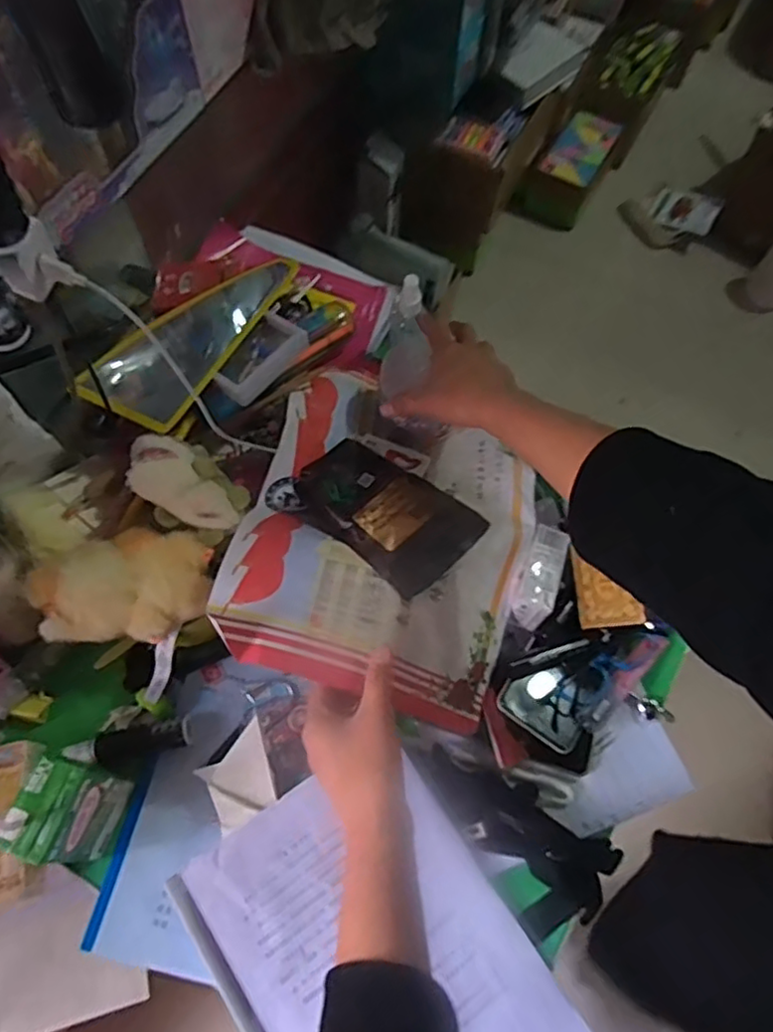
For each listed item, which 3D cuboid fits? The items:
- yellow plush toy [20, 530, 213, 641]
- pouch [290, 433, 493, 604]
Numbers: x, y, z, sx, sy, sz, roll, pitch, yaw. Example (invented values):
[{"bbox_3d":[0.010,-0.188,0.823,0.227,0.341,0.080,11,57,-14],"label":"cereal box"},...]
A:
[{"bbox_3d":[-0.224,0.056,0.536,0.147,0.044,0.094,-2,66,-3],"label":"yellow plush toy"},{"bbox_3d":[0.002,-0.009,0.546,0.149,0.031,0.112,40,52,16],"label":"pouch"}]

